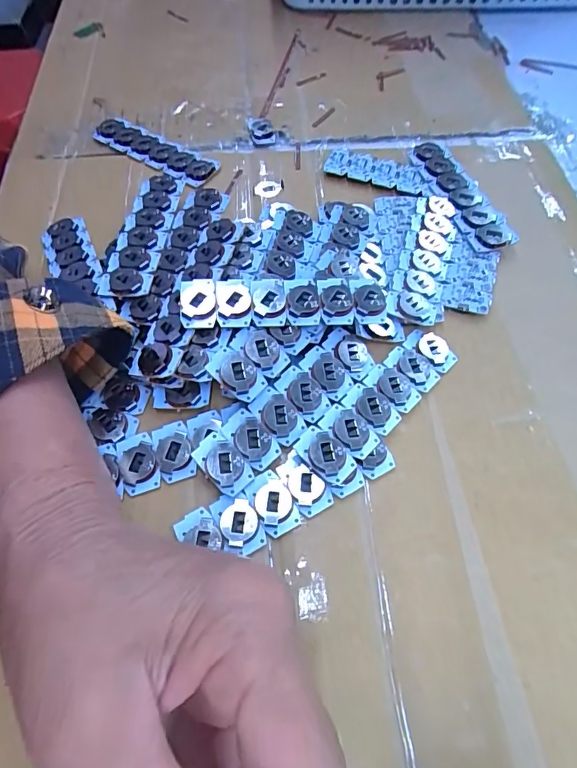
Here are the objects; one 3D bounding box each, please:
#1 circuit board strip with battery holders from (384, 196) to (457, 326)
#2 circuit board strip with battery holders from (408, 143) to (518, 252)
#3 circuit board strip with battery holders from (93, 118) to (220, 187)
[{"bbox_3d":[0.086,-0.081,0.287,0.029,0.008,0.106,17,62,9],"label":"circuit board strip with battery holders"},{"bbox_3d":[0.117,-0.130,0.314,0.029,0.009,0.105,-17,62,-10],"label":"circuit board strip with battery holders"},{"bbox_3d":[-0.100,-0.177,0.345,0.100,0.010,0.027,30,65,16],"label":"circuit board strip with battery holders"}]

